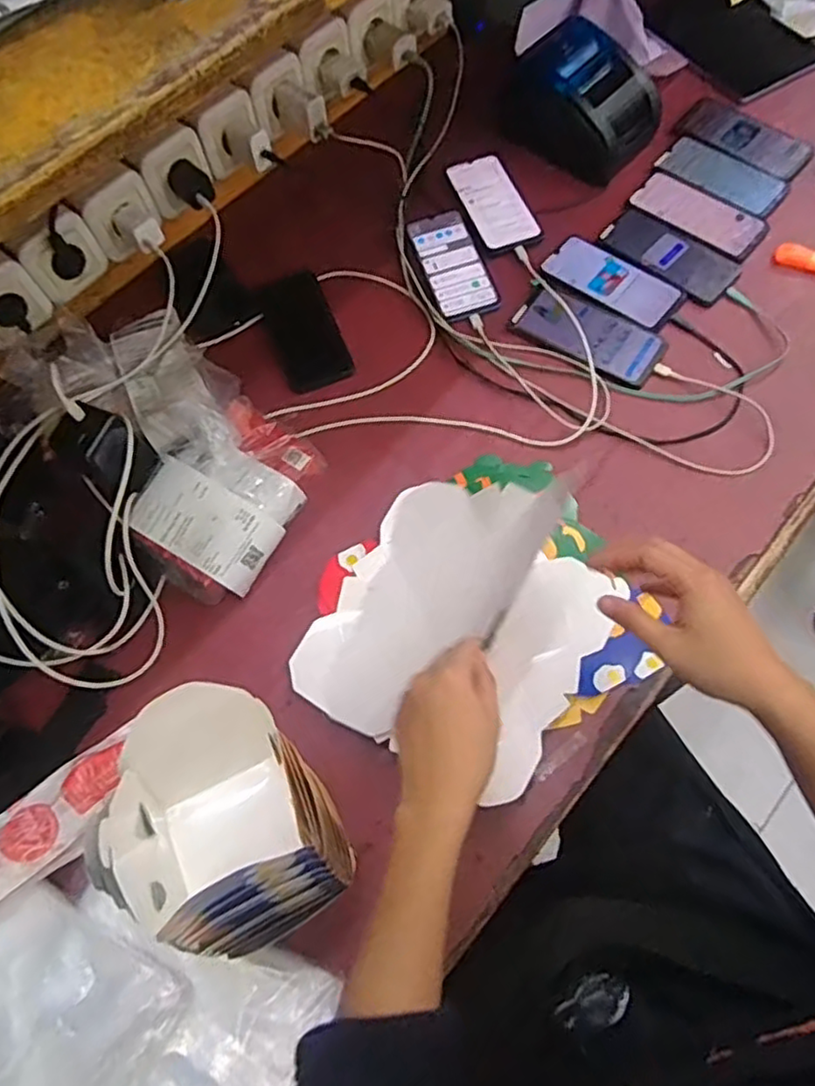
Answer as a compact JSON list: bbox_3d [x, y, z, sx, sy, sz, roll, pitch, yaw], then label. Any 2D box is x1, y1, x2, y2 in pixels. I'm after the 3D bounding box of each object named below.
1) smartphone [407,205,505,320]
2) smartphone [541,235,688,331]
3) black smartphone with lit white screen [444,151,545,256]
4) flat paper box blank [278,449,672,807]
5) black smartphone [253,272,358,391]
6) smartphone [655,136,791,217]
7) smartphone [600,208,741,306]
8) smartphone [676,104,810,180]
[{"bbox_3d":[0.055,-0.351,0.825,0.074,0.005,0.175,-17,66,-3],"label":"smartphone"},{"bbox_3d":[0.246,-0.314,0.799,0.163,0.005,0.074,37,74,18],"label":"smartphone"},{"bbox_3d":[0.114,-0.439,0.863,0.082,0.014,0.168,-18,66,-4],"label":"black smartphone with lit white screen"},{"bbox_3d":[0.065,0.052,0.609,0.317,0.122,0.264,-39,72,-17],"label":"flat paper box blank"},{"bbox_3d":[-0.122,-0.254,0.794,0.078,0.010,0.160,-22,67,-6],"label":"black smartphone"},{"bbox_3d":[0.410,-0.479,0.865,0.157,0.007,0.075,36,74,17],"label":"smartphone"},{"bbox_3d":[0.318,-0.352,0.807,0.079,0.009,0.160,-42,70,-14],"label":"smartphone"},{"bbox_3d":[0.449,-0.539,0.891,0.171,0.011,0.067,30,72,16],"label":"smartphone"}]

